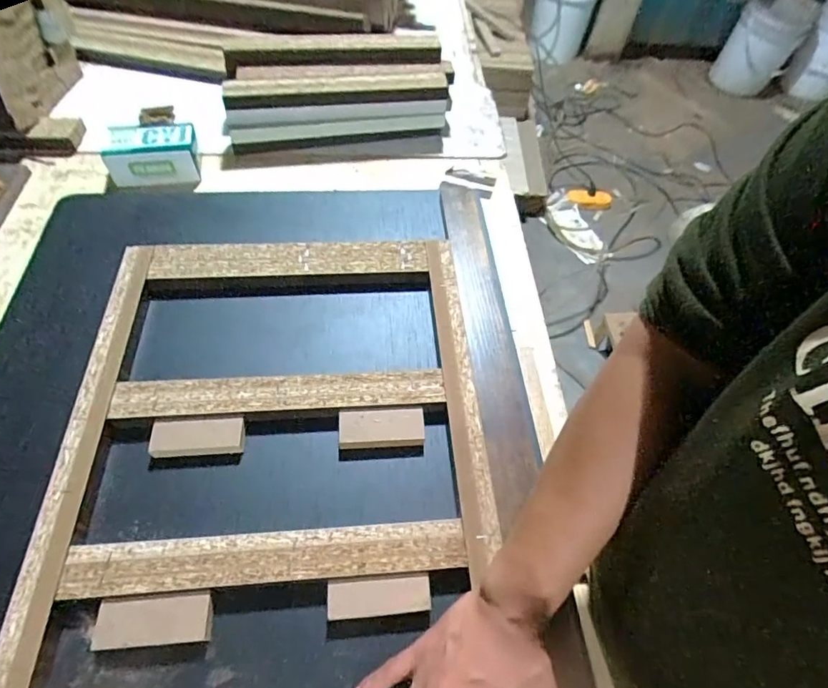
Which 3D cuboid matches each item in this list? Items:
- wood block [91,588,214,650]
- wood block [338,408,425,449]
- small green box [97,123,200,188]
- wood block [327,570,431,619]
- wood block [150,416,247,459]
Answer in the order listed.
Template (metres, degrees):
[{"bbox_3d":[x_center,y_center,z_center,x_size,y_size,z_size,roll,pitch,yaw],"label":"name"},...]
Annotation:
[{"bbox_3d":[-0.196,0.208,0.366,0.082,0.016,0.033,-2,57,-5],"label":"wood block"},{"bbox_3d":[-0.030,0.081,0.457,0.079,0.017,0.034,-2,57,-6],"label":"wood block"},{"bbox_3d":[-0.352,-0.254,0.650,0.116,0.053,0.062,-5,58,-4],"label":"small green box"},{"bbox_3d":[-0.027,0.197,0.379,0.079,0.015,0.027,-2,57,-5],"label":"wood block"},{"bbox_3d":[-0.197,0.087,0.444,0.080,0.018,0.030,-3,57,-6],"label":"wood block"}]

